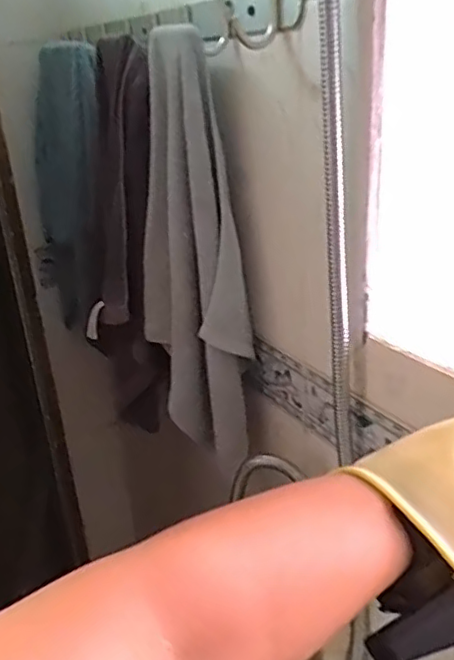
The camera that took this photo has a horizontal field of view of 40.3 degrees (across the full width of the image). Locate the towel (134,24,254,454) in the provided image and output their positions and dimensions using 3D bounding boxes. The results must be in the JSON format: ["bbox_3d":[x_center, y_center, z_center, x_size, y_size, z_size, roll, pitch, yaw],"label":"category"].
[{"bbox_3d":[-0.040,-0.075,0.623,0.095,0.396,0.121,-9,24,-9],"label":"towel"}]

